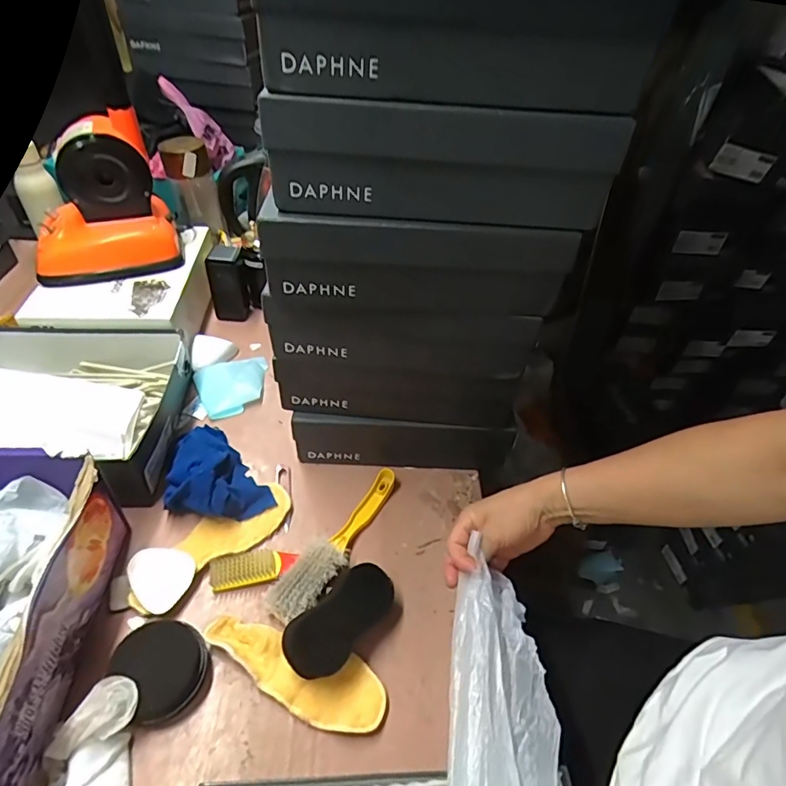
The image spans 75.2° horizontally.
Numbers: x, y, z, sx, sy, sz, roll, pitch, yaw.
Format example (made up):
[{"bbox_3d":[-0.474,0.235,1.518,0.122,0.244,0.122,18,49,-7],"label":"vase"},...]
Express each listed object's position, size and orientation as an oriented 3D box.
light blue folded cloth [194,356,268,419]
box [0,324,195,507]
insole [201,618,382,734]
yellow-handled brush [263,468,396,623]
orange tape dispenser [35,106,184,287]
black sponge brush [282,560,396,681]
[{"bbox_3d":[-0.250,-0.014,0.816,0.114,0.020,0.103,-19,50,-23],"label":"light blue folded cloth"},{"bbox_3d":[-0.474,0.023,0.694,0.341,0.078,0.258,2,45,-4],"label":"box"},{"bbox_3d":[-0.103,0.285,0.527,0.197,0.016,0.065,18,46,12],"label":"insole"},{"bbox_3d":[-0.059,0.178,0.628,0.051,0.035,0.234,28,49,21],"label":"yellow-handled brush"},{"bbox_3d":[-0.458,-0.294,0.786,0.214,0.210,0.114,-17,49,-22],"label":"orange tape dispenser"},{"bbox_3d":[-0.058,0.244,0.555,0.132,0.029,0.065,-38,92,-34],"label":"black sponge brush"}]

